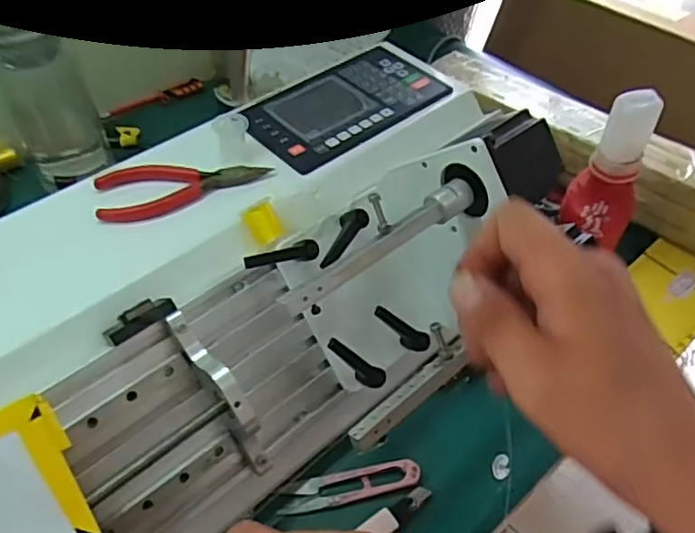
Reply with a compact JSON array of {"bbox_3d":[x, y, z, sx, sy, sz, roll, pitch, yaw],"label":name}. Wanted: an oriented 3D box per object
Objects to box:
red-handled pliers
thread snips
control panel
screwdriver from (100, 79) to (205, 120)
[{"bbox_3d":[-0.117,-0.057,0.439,0.119,0.013,0.045,-7,50,-8],"label":"red-handled pliers"},{"bbox_3d":[0.002,0.154,0.433,0.098,0.011,0.025,-10,50,-10],"label":"thread snips"},{"bbox_3d":[-0.001,-0.140,0.518,0.173,0.006,0.098,-33,58,-27],"label":"control panel"},{"bbox_3d":[-0.234,-0.202,0.737,0.124,0.021,0.016,-25,54,-22],"label":"screwdriver"}]

